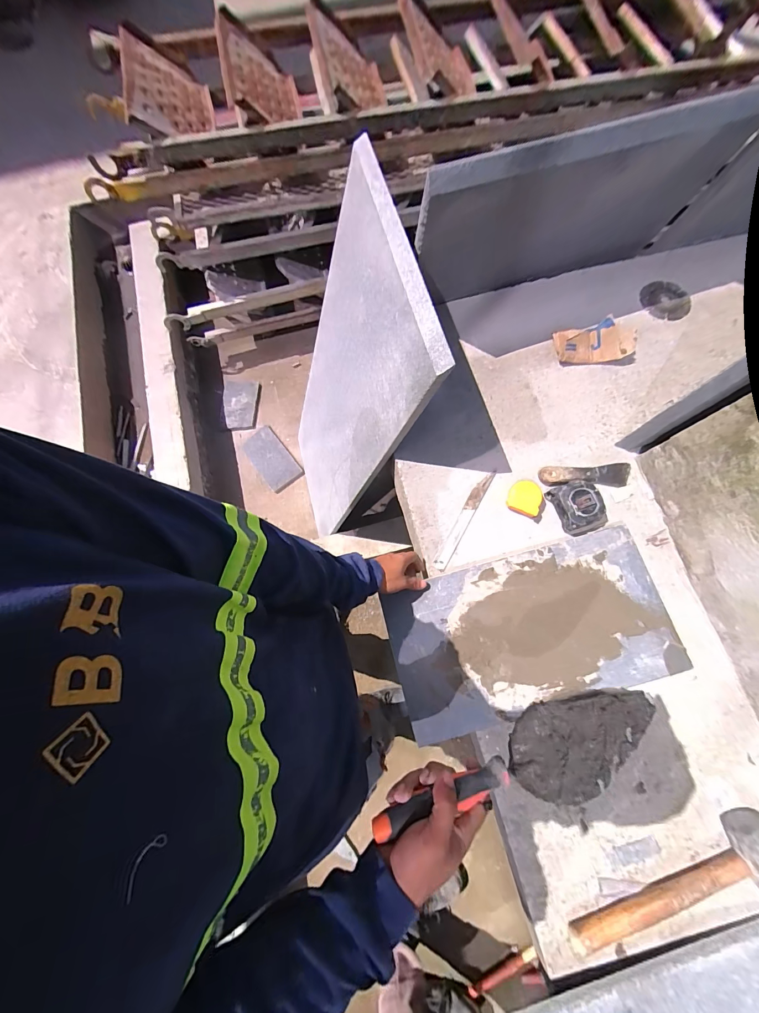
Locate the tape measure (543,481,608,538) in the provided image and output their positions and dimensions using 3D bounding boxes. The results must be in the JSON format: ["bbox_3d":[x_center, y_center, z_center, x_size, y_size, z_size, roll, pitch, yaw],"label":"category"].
[{"bbox_3d":[0.380,0.002,0.667,0.085,0.044,0.096,-20,73,-4],"label":"tape measure"}]

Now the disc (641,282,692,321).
[{"bbox_3d":[0.691,-0.498,0.848,0.110,0.007,0.129,9,69,6],"label":"disc"}]

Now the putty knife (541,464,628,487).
[{"bbox_3d":[0.411,-0.062,0.699,0.180,0.024,0.047,-3,73,1],"label":"putty knife"}]

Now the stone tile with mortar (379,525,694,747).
[{"bbox_3d":[0.253,0.211,0.603,0.458,0.021,0.246,-15,73,-3],"label":"stone tile with mortar"}]

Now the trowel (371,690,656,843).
[{"bbox_3d":[0.145,0.277,0.371,0.302,0.066,0.085,-18,73,-6],"label":"trowel"}]

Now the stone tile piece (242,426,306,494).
[{"bbox_3d":[-0.434,-0.193,1.428,0.146,0.012,0.250,-37,85,-6],"label":"stone tile piece"}]

